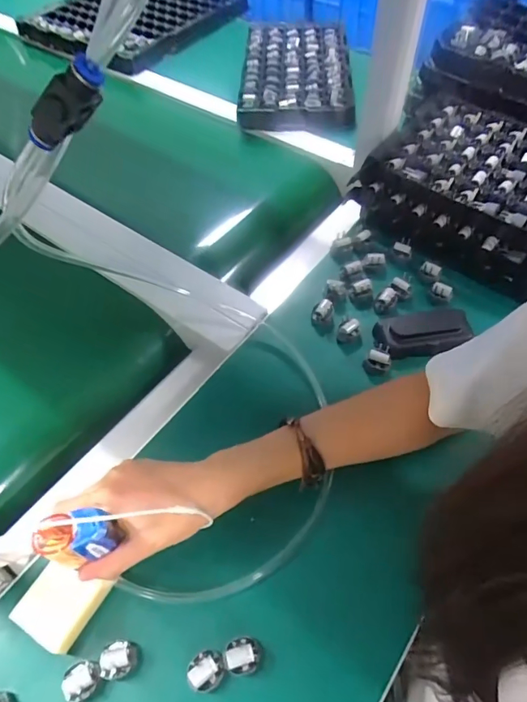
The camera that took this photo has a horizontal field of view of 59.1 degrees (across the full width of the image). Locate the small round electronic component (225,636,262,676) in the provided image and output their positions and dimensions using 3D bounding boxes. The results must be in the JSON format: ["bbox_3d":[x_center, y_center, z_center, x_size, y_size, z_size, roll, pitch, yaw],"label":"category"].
[{"bbox_3d":[-0.016,0.238,0.364,0.027,0.017,0.025,0,56,1],"label":"small round electronic component"}]

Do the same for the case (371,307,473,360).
[{"bbox_3d":[0.182,-0.021,0.527,0.098,0.021,0.048,-8,56,-4],"label":"case"}]

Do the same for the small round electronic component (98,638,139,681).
[{"bbox_3d":[-0.114,0.241,0.364,0.027,0.019,0.025,0,56,1],"label":"small round electronic component"}]

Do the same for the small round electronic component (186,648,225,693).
[{"bbox_3d":[-0.044,0.247,0.360,0.026,0.022,0.026,0,56,1],"label":"small round electronic component"}]

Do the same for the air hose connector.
[{"bbox_3d":[-0.089,-0.112,0.212,0.052,0.021,0.013,-28,47,34],"label":"air hose connector"}]

